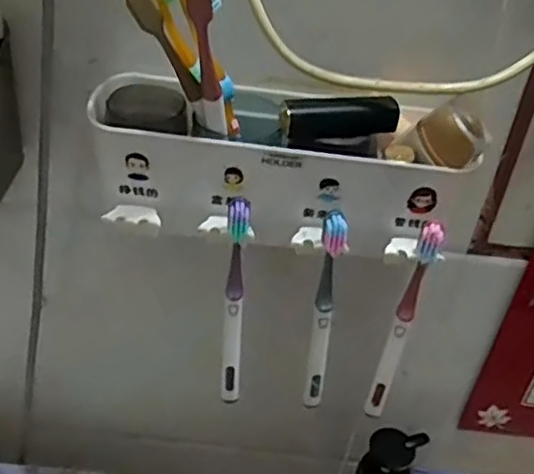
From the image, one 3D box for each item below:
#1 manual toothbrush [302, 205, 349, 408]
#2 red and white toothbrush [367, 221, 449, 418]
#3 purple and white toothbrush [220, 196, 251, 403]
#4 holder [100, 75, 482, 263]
[{"bbox_3d":[0.041,0.059,0.464,0.017,0.173,0.020,-9,39,-19],"label":"manual toothbrush"},{"bbox_3d":[0.098,0.063,0.464,0.018,0.174,0.023,22,39,20],"label":"red and white toothbrush"},{"bbox_3d":[-0.024,0.047,0.467,0.015,0.170,0.034,2,37,-6],"label":"purple and white toothbrush"},{"bbox_3d":[0.010,-0.052,0.438,0.253,0.097,0.087,6,37,0],"label":"holder"}]

